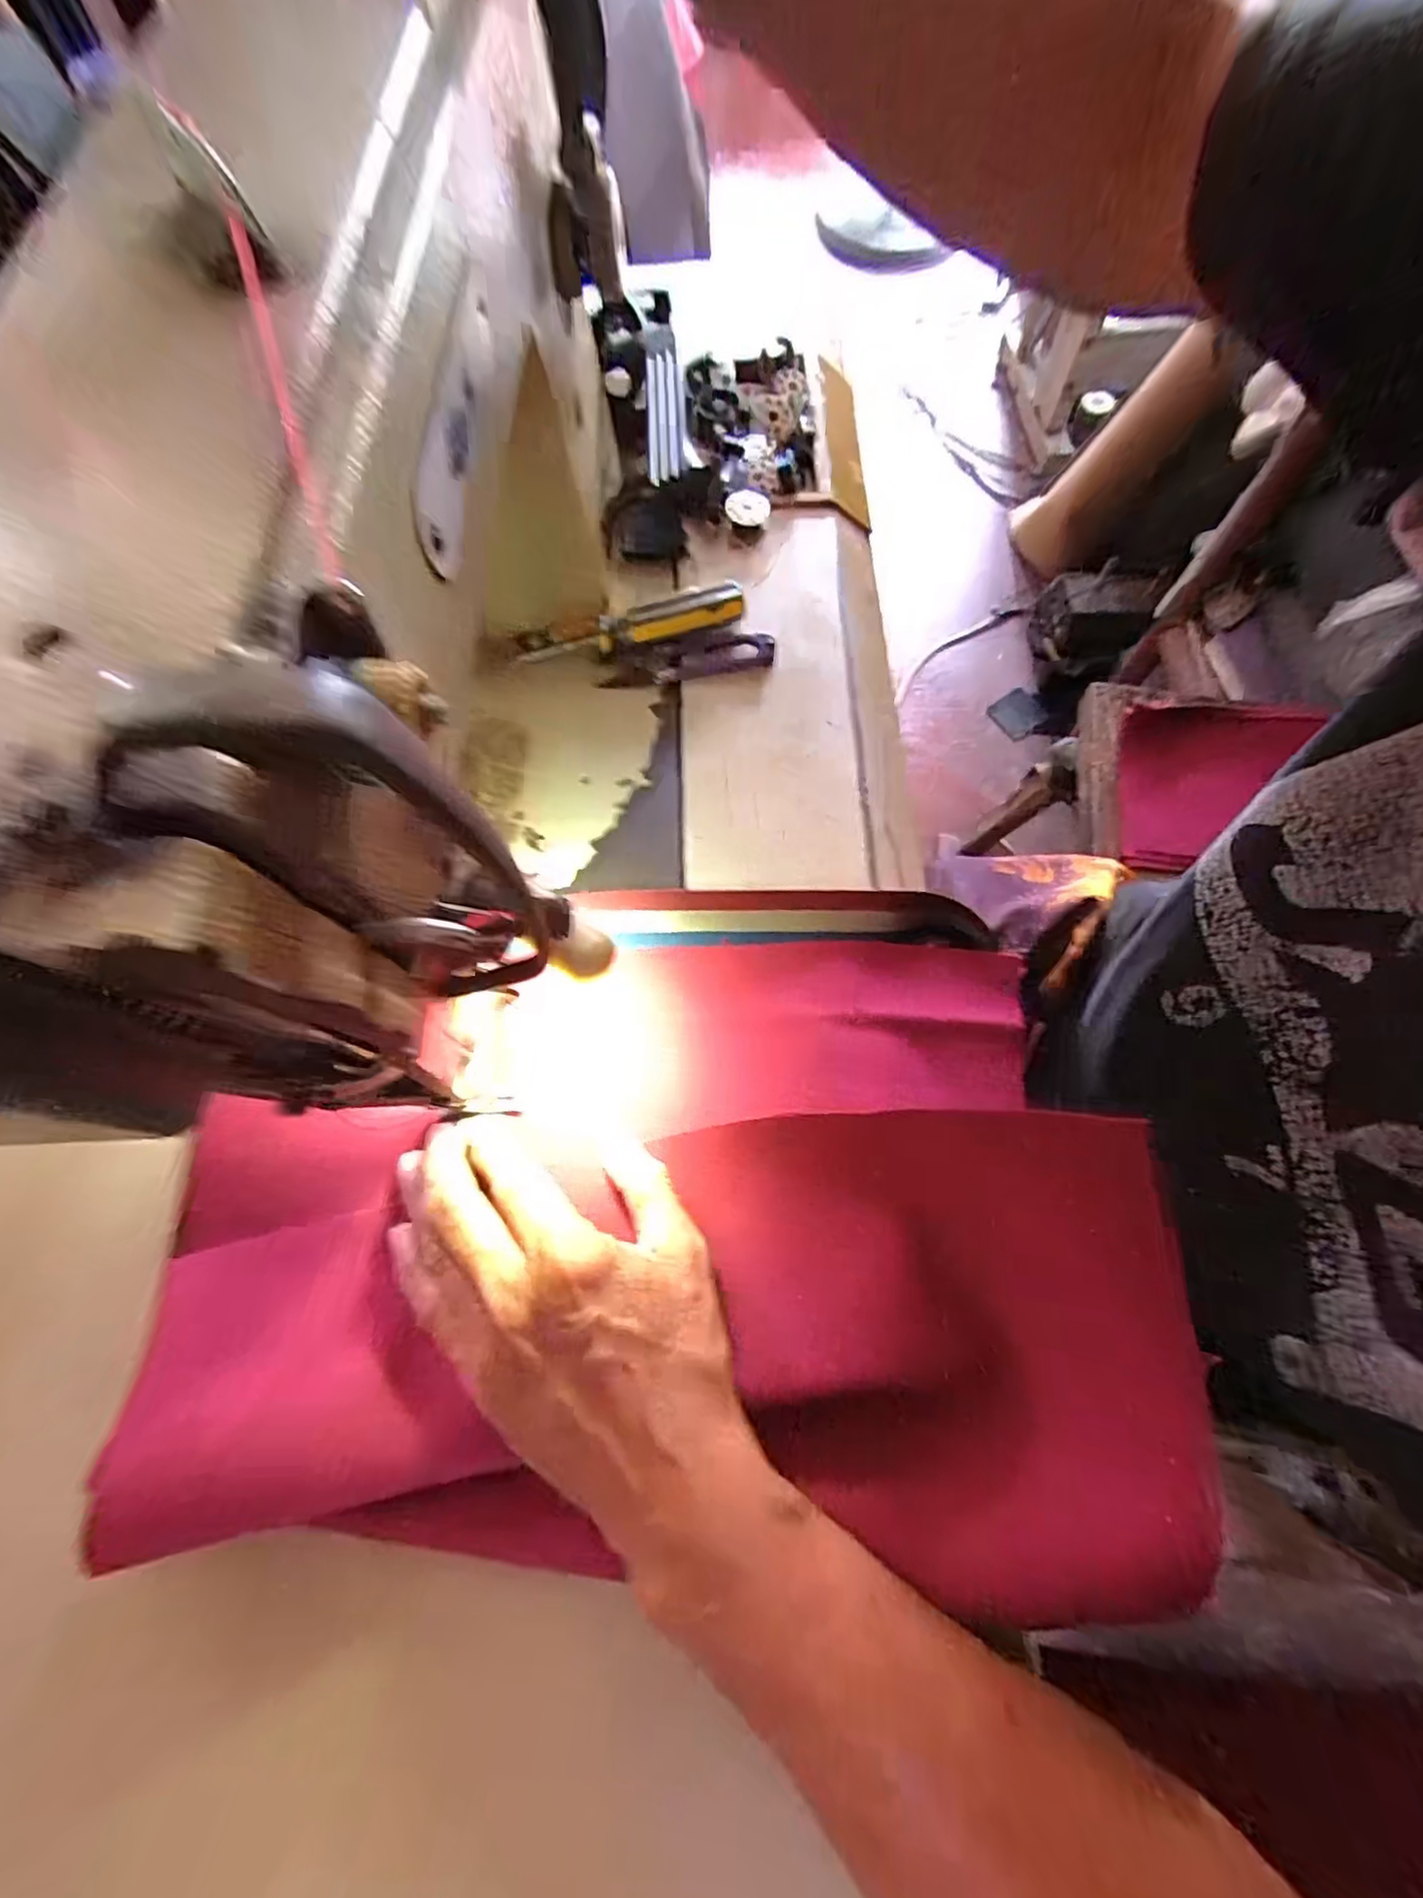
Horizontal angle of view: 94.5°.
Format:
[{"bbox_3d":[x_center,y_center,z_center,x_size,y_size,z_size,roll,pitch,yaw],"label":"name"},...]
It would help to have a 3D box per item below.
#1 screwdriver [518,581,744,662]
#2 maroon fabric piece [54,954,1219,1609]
[{"bbox_3d":[-0.043,-0.175,0.363,0.122,0.020,0.018,-15,70,-3],"label":"screwdriver"},{"bbox_3d":[-0.017,0.102,0.258,0.378,0.061,0.225,-1,70,3],"label":"maroon fabric piece"}]

